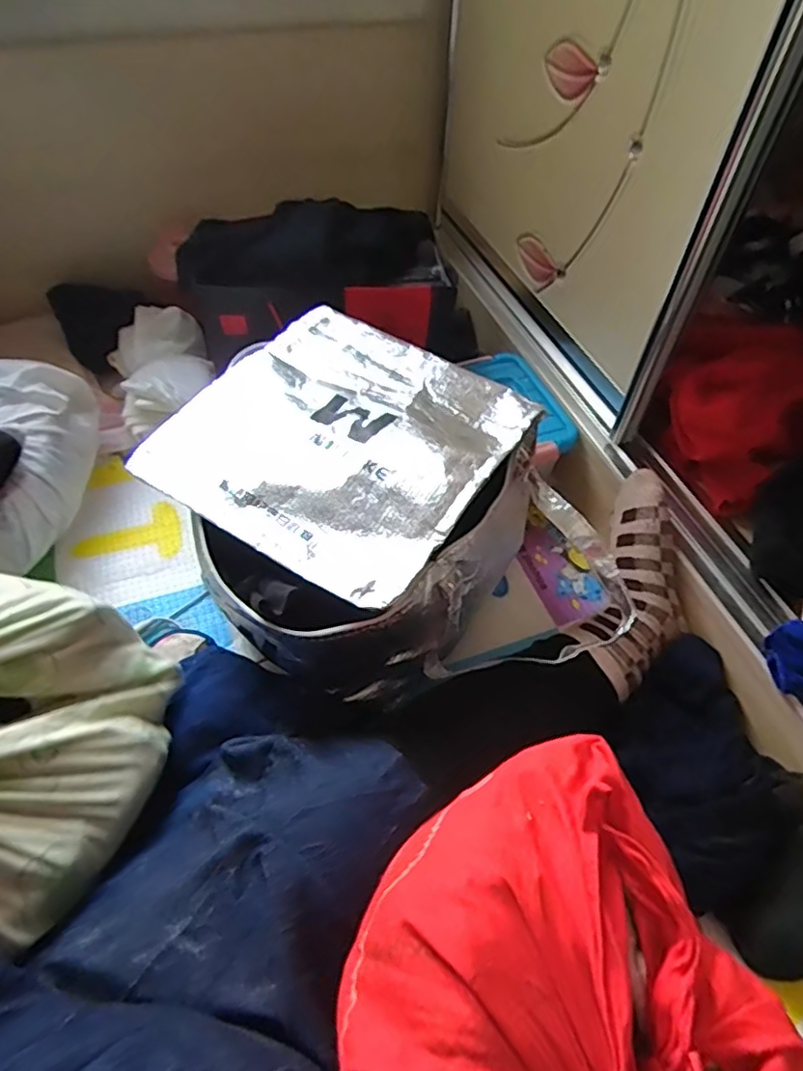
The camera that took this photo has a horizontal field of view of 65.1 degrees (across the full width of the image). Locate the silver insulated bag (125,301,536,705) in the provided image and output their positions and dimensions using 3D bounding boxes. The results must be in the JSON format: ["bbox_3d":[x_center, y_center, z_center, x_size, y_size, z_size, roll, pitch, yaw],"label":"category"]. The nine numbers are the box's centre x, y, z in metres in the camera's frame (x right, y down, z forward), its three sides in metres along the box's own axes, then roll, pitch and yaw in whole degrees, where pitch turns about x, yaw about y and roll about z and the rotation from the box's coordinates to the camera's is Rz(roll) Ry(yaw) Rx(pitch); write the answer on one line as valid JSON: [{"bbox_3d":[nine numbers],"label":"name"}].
[{"bbox_3d":[-0.054,-0.017,0.663,0.313,0.219,0.356,30,57,18],"label":"silver insulated bag"}]

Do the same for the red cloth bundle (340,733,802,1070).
[{"bbox_3d":[0.088,0.262,0.327,0.216,0.103,0.244,-28,59,-22],"label":"red cloth bundle"}]

